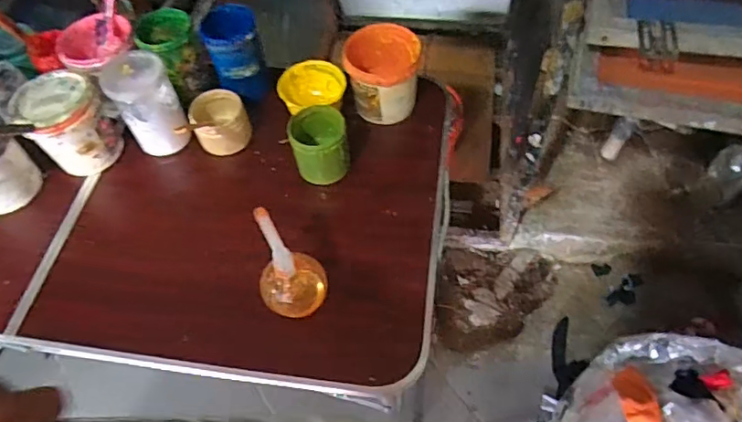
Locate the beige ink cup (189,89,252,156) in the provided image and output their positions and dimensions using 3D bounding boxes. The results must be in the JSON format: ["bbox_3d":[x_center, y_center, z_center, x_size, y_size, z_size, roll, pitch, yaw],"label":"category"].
[{"bbox_3d":[-0.260,-0.152,0.936,0.087,0.072,0.090,-2,57,3],"label":"beige ink cup"}]

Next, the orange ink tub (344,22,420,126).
[{"bbox_3d":[0.021,-0.232,0.925,0.132,0.109,0.121,-3,57,2],"label":"orange ink tub"}]

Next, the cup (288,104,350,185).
[{"bbox_3d":[-0.081,-0.106,0.871,0.087,0.092,0.086,-2,57,3],"label":"cup"}]

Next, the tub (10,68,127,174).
[{"bbox_3d":[-0.496,-0.141,0.896,0.117,0.133,0.119,-2,57,3],"label":"tub"}]

